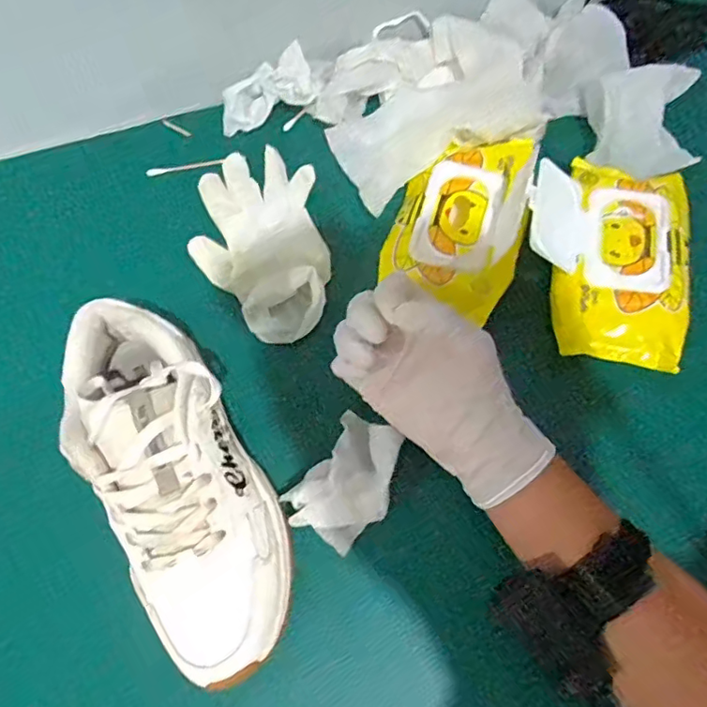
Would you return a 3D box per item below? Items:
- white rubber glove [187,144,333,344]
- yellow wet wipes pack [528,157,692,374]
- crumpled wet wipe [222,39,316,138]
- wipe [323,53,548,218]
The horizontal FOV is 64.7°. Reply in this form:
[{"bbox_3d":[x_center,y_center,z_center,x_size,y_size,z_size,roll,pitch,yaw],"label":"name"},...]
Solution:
[{"bbox_3d":[-0.081,-0.098,0.486,0.109,0.027,0.184,-9,66,-6],"label":"white rubber glove"},{"bbox_3d":[0.203,-0.086,0.450,0.130,0.056,0.175,12,68,4],"label":"yellow wet wipes pack"},{"bbox_3d":[-0.083,-0.242,0.524,0.097,0.034,0.035,-28,68,11],"label":"crumpled wet wipe"},{"bbox_3d":[0.072,-0.207,0.507,0.172,0.056,0.106,-26,70,-11],"label":"wipe"}]

